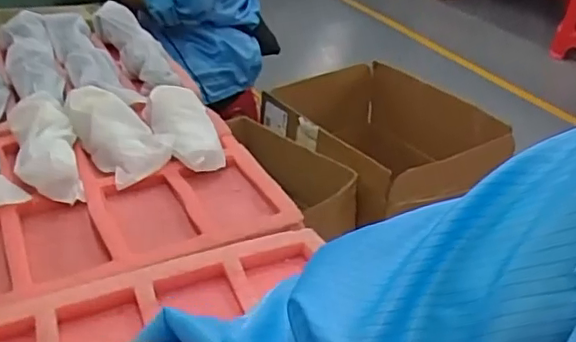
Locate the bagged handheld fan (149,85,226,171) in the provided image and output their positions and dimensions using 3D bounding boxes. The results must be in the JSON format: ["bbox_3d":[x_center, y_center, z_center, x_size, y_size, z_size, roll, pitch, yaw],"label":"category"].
[{"bbox_3d":[-0.132,-0.062,0.746,0.070,0.031,0.173,-16,46,-22],"label":"bagged handheld fan"}]

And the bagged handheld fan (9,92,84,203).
[{"bbox_3d":[-0.282,-0.038,0.684,0.070,0.055,0.178,-15,50,-20],"label":"bagged handheld fan"}]

